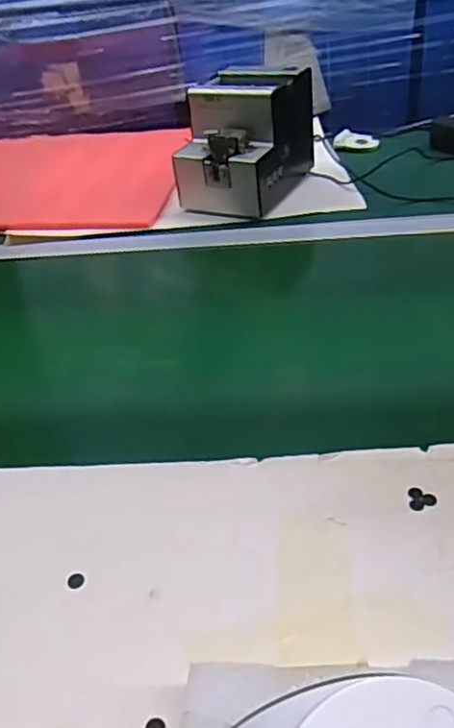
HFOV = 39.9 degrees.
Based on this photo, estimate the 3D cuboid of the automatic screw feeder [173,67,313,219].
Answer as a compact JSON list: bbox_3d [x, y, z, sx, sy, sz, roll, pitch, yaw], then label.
[{"bbox_3d":[0.025,-0.305,0.853,0.128,0.145,0.184,14,41,24],"label":"automatic screw feeder"}]

